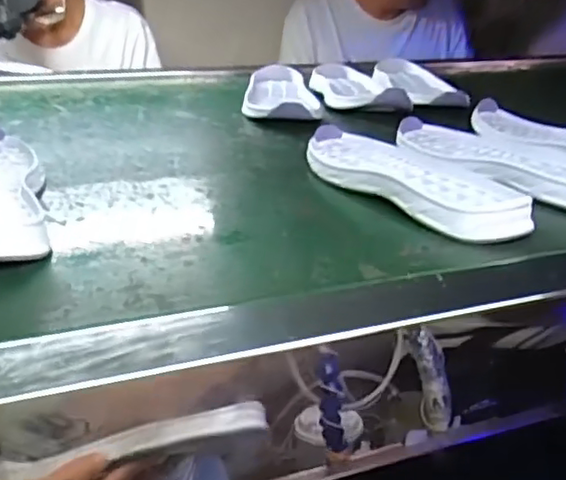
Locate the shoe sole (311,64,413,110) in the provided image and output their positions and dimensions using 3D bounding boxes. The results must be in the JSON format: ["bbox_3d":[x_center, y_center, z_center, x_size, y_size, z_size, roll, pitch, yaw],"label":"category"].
[{"bbox_3d":[0.089,-0.194,0.801,0.090,0.037,0.224,2,17,-6],"label":"shoe sole"}]

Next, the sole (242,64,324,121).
[{"bbox_3d":[-0.005,-0.182,0.770,0.087,0.042,0.258,2,17,-4],"label":"sole"}]

